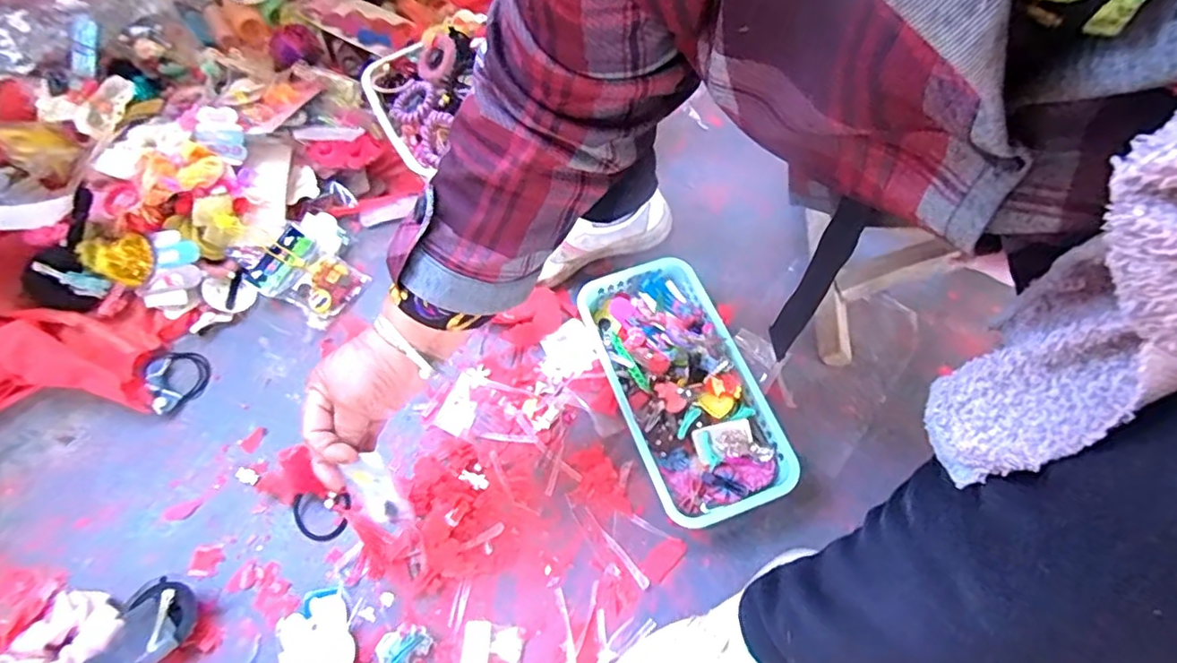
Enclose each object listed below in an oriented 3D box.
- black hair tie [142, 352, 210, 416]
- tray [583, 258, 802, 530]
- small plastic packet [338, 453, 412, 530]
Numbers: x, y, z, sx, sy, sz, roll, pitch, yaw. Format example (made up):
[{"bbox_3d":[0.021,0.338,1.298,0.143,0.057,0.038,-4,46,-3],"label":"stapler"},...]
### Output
[{"bbox_3d":[-0.426,0.045,0.615,0.054,0.016,0.065,-29,67,-15],"label":"black hair tie"},{"bbox_3d":[0.090,0.051,0.591,0.127,0.055,0.266,-18,65,-10],"label":"tray"},{"bbox_3d":[-0.158,0.123,0.449,0.029,0.064,0.012,-23,23,-12],"label":"small plastic packet"}]

